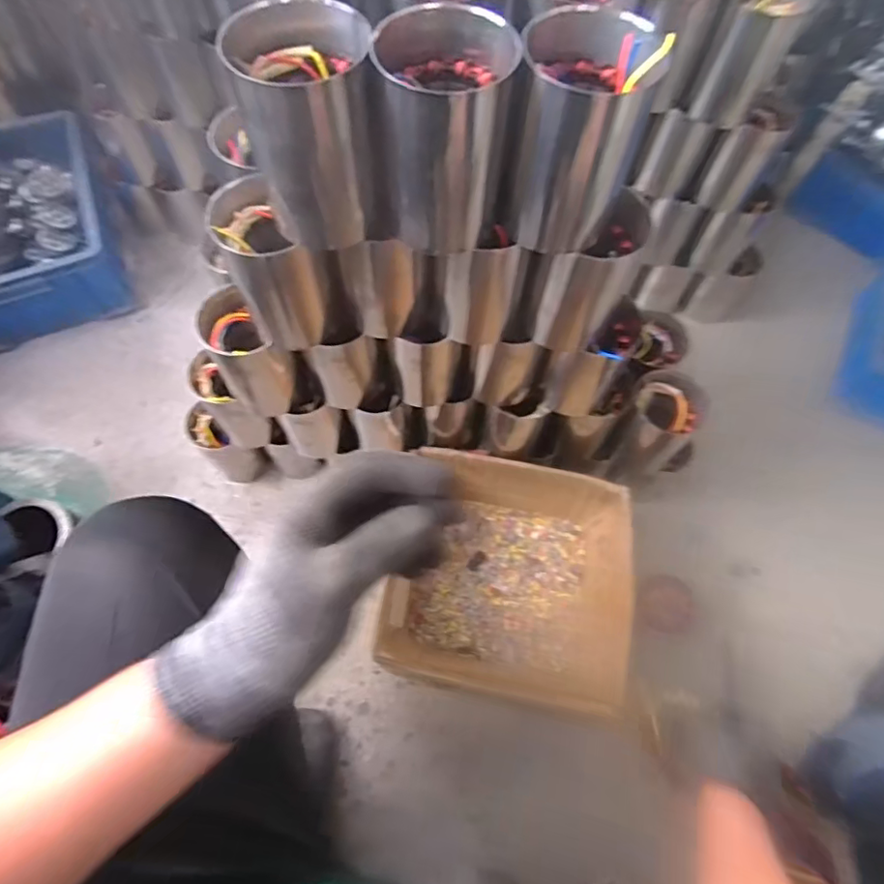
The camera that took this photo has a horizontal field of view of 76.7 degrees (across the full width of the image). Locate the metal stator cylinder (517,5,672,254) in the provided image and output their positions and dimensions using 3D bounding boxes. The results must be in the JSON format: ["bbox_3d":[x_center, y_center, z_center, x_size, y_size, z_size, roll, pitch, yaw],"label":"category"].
[{"bbox_3d":[0.096,-0.224,0.411,0.088,0.143,0.077,8,65,3],"label":"metal stator cylinder"}]

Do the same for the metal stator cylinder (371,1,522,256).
[{"bbox_3d":[0.000,-0.222,0.406,0.088,0.142,0.078,1,65,-1],"label":"metal stator cylinder"}]

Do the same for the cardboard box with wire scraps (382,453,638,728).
[{"bbox_3d":[0.091,0.188,0.779,0.300,0.133,0.294,10,65,3],"label":"cardboard box with wire scraps"}]

